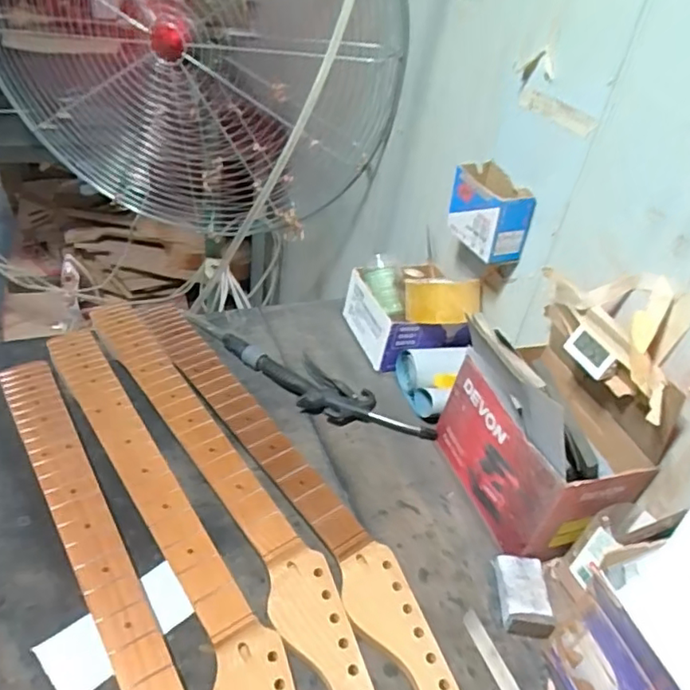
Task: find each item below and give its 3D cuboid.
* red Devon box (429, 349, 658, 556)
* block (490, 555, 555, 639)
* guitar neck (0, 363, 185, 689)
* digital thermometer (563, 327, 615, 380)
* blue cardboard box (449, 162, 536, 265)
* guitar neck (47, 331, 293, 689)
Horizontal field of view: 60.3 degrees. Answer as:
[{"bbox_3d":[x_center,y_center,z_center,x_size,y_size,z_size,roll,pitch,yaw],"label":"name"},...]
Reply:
[{"bbox_3d":[0.221,0.111,0.673,0.146,0.151,0.202,-7,42,-16],"label":"red Devon box"},{"bbox_3d":[0.178,0.254,0.604,0.047,0.029,0.074,4,40,-4],"label":"block"},{"bbox_3d":[-0.224,0.225,0.561,0.066,0.025,0.636,-19,47,-28],"label":"guitar neck"},{"bbox_3d":[0.255,0.009,0.615,0.015,0.034,0.055,-3,38,-31],"label":"digital thermometer"},{"bbox_3d":[0.182,-0.169,0.763,0.060,0.082,0.114,-10,42,-21],"label":"blue cardboard box"},{"bbox_3d":[-0.186,0.179,0.619,0.067,0.023,0.642,-20,47,-29],"label":"guitar neck"}]

